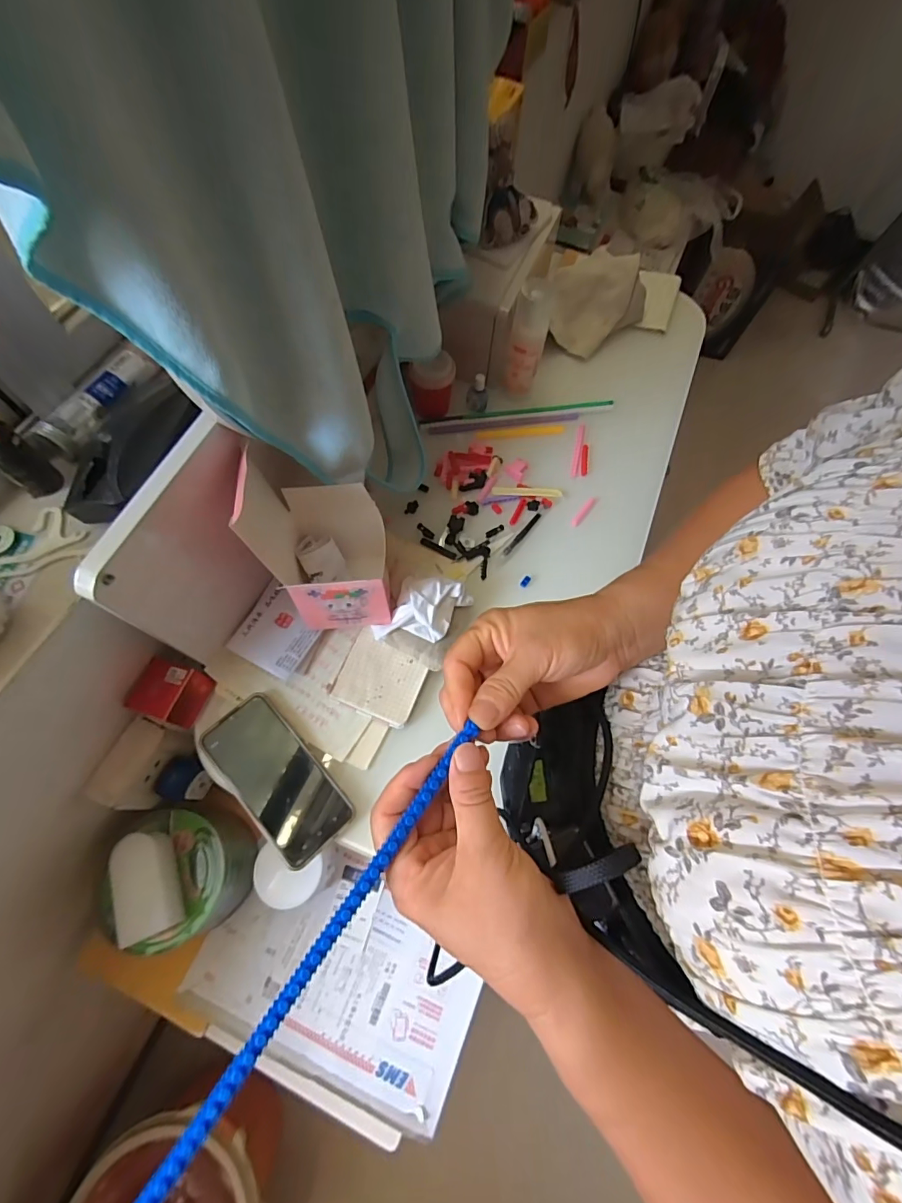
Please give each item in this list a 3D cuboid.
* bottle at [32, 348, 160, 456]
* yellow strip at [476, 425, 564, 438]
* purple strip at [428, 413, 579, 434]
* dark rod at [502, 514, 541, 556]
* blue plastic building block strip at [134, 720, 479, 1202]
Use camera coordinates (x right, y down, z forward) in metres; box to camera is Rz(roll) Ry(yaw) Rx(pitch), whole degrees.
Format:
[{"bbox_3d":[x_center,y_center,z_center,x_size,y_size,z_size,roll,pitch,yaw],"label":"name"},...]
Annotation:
[{"bbox_3d":[-0.313,-0.177,0.419,0.028,0.028,0.117,30,69,9],"label":"bottle"},{"bbox_3d":[0.097,-0.237,0.662,0.124,0.004,0.013,-6,68,-6],"label":"yellow strip"},{"bbox_3d":[0.075,-0.250,0.667,0.214,0.005,0.013,-8,68,-7],"label":"purple strip"},{"bbox_3d":[0.089,-0.085,0.591,0.010,0.006,0.080,40,71,13],"label":"dark rod"},{"bbox_3d":[-0.057,0.155,0.216,0.008,0.008,0.234,34,70,11],"label":"blue plastic building block strip"}]

